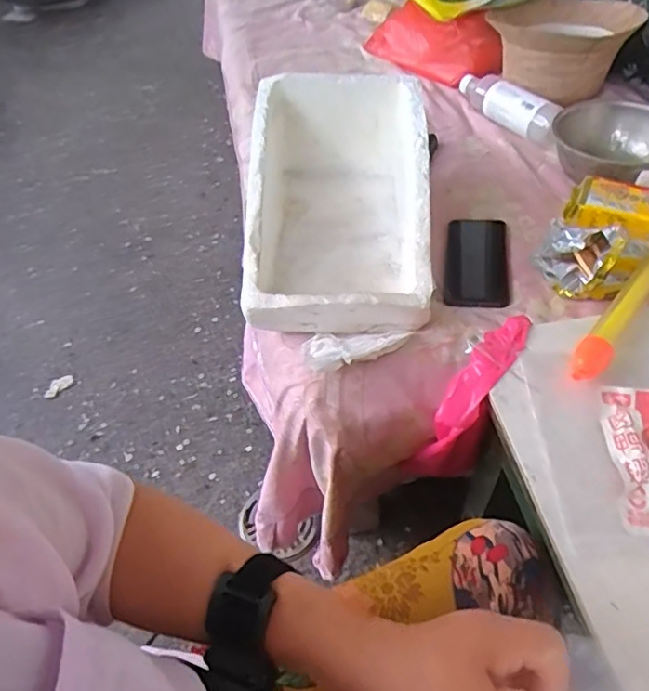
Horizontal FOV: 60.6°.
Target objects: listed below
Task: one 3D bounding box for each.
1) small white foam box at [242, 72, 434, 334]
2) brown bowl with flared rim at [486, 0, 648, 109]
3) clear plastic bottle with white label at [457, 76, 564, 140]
[{"bbox_3d":[0.017,-0.191,0.694,0.210,0.141,0.341,-1,49,3],"label":"small white foam box"},{"bbox_3d":[0.401,-0.523,0.952,0.236,0.110,0.256,15,52,16],"label":"brown bowl with flared rim"},{"bbox_3d":[0.298,-0.412,0.922,0.048,0.059,0.219,-27,53,-19],"label":"clear plastic bottle with white label"}]

